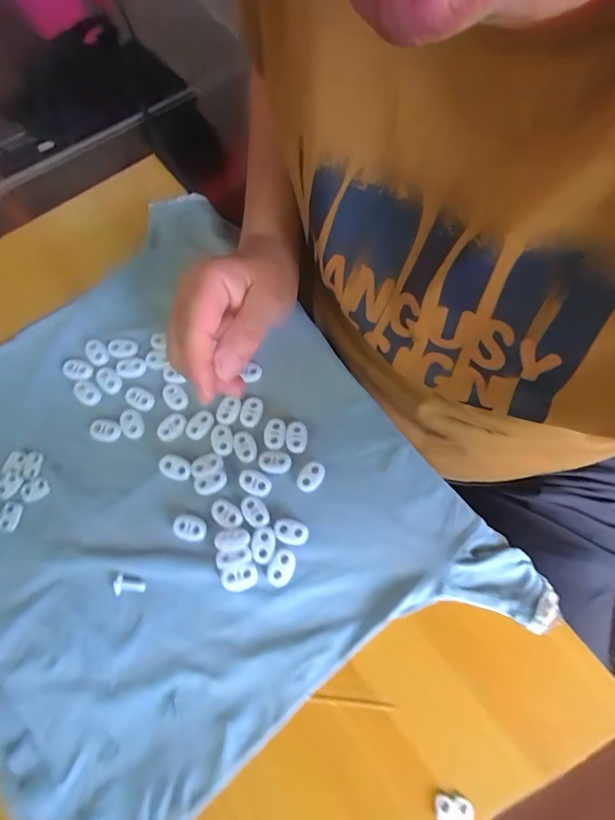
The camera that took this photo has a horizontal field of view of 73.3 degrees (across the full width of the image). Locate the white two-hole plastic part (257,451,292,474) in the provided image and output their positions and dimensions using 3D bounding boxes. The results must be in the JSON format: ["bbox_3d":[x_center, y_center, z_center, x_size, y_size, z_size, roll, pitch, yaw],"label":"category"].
[{"bbox_3d":[-0.023,0.036,0.287,0.022,0.004,0.016,9,73,4],"label":"white two-hole plastic part"}]

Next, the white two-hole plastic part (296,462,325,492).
[{"bbox_3d":[0.002,0.046,0.284,0.015,0.004,0.022,42,78,13],"label":"white two-hole plastic part"}]

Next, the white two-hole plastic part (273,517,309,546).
[{"bbox_3d":[-0.011,0.080,0.273,0.023,0.004,0.016,18,73,7],"label":"white two-hole plastic part"}]

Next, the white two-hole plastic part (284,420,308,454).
[{"bbox_3d":[-0.008,0.019,0.293,0.015,0.004,0.023,2,72,2],"label":"white two-hole plastic part"}]

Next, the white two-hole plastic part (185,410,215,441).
[{"bbox_3d":[-0.078,0.011,0.299,0.015,0.004,0.022,36,76,12],"label":"white two-hole plastic part"}]

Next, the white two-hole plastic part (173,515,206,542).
[{"bbox_3d":[-0.079,0.079,0.274,0.022,0.004,0.016,15,73,6],"label":"white two-hole plastic part"}]

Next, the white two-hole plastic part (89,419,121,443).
[{"bbox_3d":[-0.147,0.015,0.299,0.022,0.005,0.015,10,73,4],"label":"white two-hole plastic part"}]

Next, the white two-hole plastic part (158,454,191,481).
[{"bbox_3d":[-0.092,0.040,0.287,0.022,0.006,0.015,15,73,6],"label":"white two-hole plastic part"}]

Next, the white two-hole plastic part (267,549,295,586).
[{"bbox_3d":[-0.016,0.102,0.267,0.016,0.004,0.022,20,74,7],"label":"white two-hole plastic part"}]

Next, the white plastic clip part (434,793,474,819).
[{"bbox_3d":[0.080,0.219,0.225,0.020,0.006,0.012,1,72,2],"label":"white plastic clip part"}]

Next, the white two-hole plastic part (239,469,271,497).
[{"bbox_3d":[-0.036,0.050,0.282,0.022,0.004,0.015,26,75,9],"label":"white two-hole plastic part"}]

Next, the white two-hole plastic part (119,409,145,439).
[{"bbox_3d":[-0.128,0.010,0.300,0.016,0.004,0.022,-21,73,-5],"label":"white two-hole plastic part"}]

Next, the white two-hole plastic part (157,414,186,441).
[{"bbox_3d":[-0.098,0.012,0.298,0.015,0.004,0.022,38,77,12],"label":"white two-hole plastic part"}]

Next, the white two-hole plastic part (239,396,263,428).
[{"bbox_3d":[-0.041,0.001,0.299,0.015,0.004,0.022,15,73,6],"label":"white two-hole plastic part"}]

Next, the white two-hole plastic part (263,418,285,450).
[{"bbox_3d":[-0.024,0.016,0.293,0.015,0.004,0.022,6,72,3],"label":"white two-hole plastic part"}]

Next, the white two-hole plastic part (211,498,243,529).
[{"bbox_3d":[-0.054,0.069,0.275,0.023,0.004,0.015,38,77,12],"label":"white two-hole plastic part"}]

